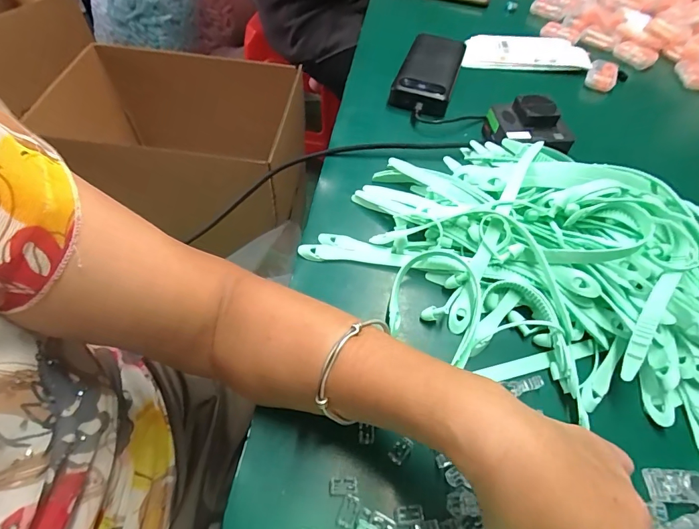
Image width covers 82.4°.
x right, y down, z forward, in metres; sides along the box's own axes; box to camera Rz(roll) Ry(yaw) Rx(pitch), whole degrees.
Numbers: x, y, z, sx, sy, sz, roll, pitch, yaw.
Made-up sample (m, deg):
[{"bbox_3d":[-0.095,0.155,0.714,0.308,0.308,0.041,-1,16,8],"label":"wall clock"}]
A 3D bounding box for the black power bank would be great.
[{"bbox_3d":[0.103,-0.247,0.518,0.071,0.036,0.154,17,55,8],"label":"black power bank"}]

